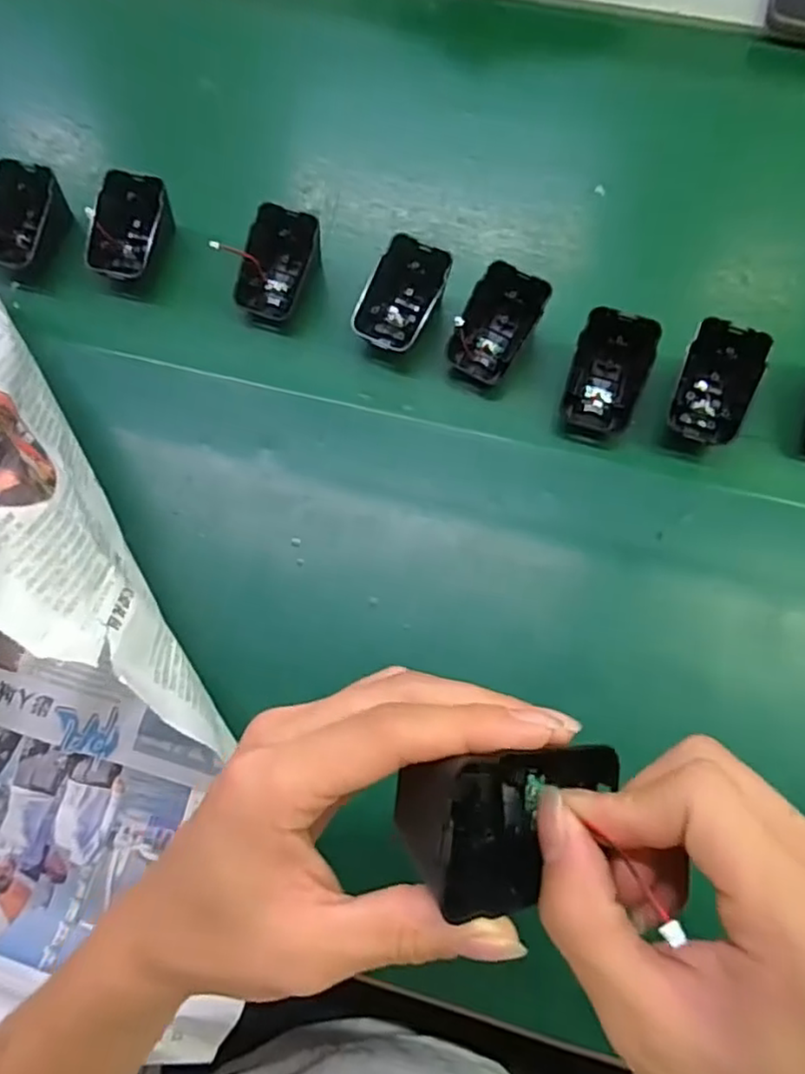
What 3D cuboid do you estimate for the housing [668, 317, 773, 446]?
[{"bbox_3d":[0.186,-0.089,0.390,0.044,0.021,0.070,15,99,11],"label":"housing"}]

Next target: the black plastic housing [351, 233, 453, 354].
[{"bbox_3d":[0.000,-0.152,0.418,0.048,0.040,0.064,27,75,10],"label":"black plastic housing"}]

